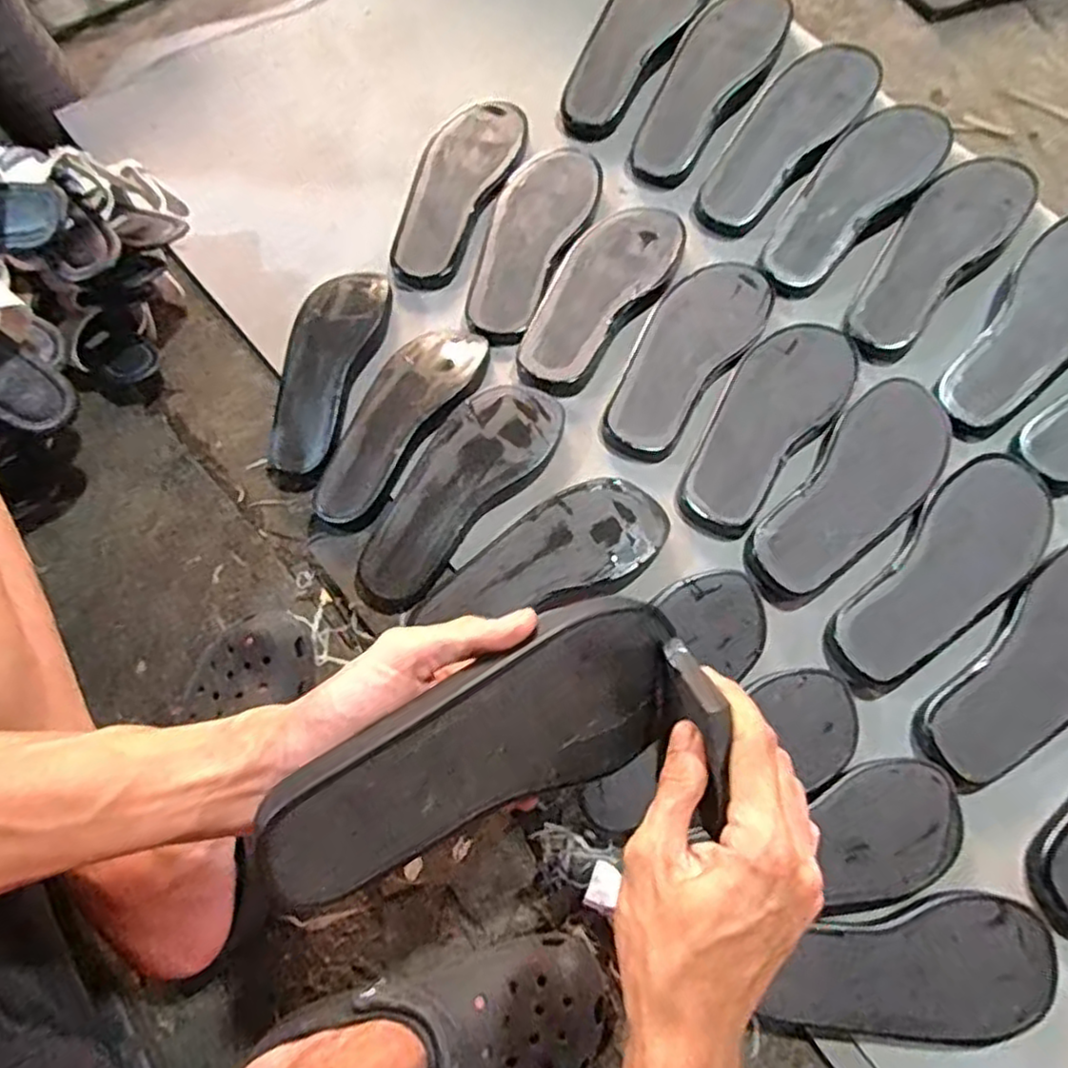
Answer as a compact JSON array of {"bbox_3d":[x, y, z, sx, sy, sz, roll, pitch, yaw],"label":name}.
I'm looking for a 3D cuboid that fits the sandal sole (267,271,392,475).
[{"bbox_3d":[-0.211,-0.167,0.692,0.092,0.040,0.234,13,72,5],"label":"sandal sole"}]

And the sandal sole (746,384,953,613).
[{"bbox_3d":[0.292,-0.043,0.611,0.096,0.016,0.262,40,77,13],"label":"sandal sole"}]

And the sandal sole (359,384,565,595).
[{"bbox_3d":[-0.068,-0.045,0.613,0.086,0.032,0.229,40,77,14],"label":"sandal sole"}]

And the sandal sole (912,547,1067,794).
[{"bbox_3d":[0.425,0.108,0.574,0.255,0.016,0.094,-41,76,-12],"label":"sandal sole"}]

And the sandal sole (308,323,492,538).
[{"bbox_3d":[-0.126,-0.109,0.648,0.097,0.017,0.234,27,73,25],"label":"sandal sole"}]

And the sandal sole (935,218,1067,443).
[{"bbox_3d":[0.486,-0.201,0.656,0.095,0.036,0.252,37,89,12],"label":"sandal sole"}]

